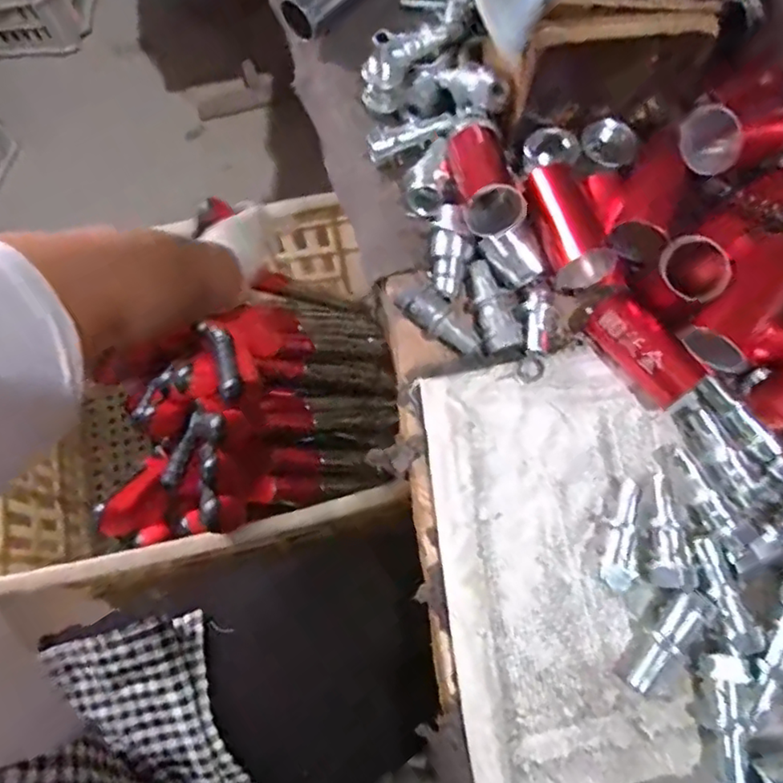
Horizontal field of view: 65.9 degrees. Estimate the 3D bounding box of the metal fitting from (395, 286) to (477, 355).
[{"bbox_3d":[0.025,-0.037,0.324,0.047,0.018,0.017,43,79,12],"label":"metal fitting"}]

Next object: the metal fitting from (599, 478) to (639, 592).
[{"bbox_3d":[0.111,0.069,0.290,0.015,0.017,0.051,17,75,6],"label":"metal fitting"}]

